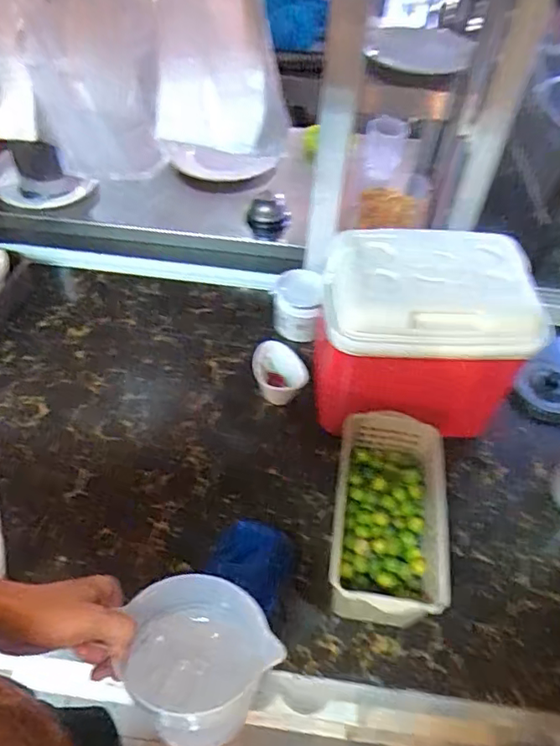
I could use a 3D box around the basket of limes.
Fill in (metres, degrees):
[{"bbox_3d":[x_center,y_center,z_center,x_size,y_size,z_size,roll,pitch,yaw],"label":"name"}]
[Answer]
[{"bbox_3d":[0.144,0.199,0.751,0.145,0.130,0.276,9,50,3],"label":"basket of limes"}]

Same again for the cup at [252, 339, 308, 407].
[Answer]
[{"bbox_3d":[-0.002,0.004,0.942,0.080,0.062,0.098,-27,57,-24],"label":"cup"}]

